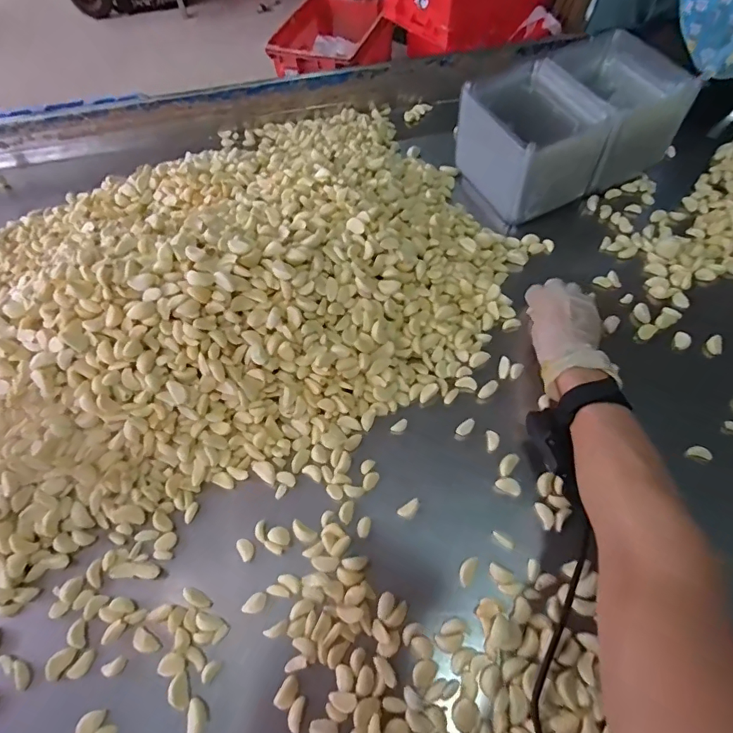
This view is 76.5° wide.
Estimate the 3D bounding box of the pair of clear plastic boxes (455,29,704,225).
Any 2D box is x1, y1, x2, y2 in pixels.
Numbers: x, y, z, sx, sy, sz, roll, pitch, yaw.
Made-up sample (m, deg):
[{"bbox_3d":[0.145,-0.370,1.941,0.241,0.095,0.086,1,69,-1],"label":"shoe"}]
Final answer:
[{"bbox_3d":[0.288,-0.345,0.685,0.269,0.139,0.194,-27,61,-13],"label":"pair of clear plastic boxes"}]

